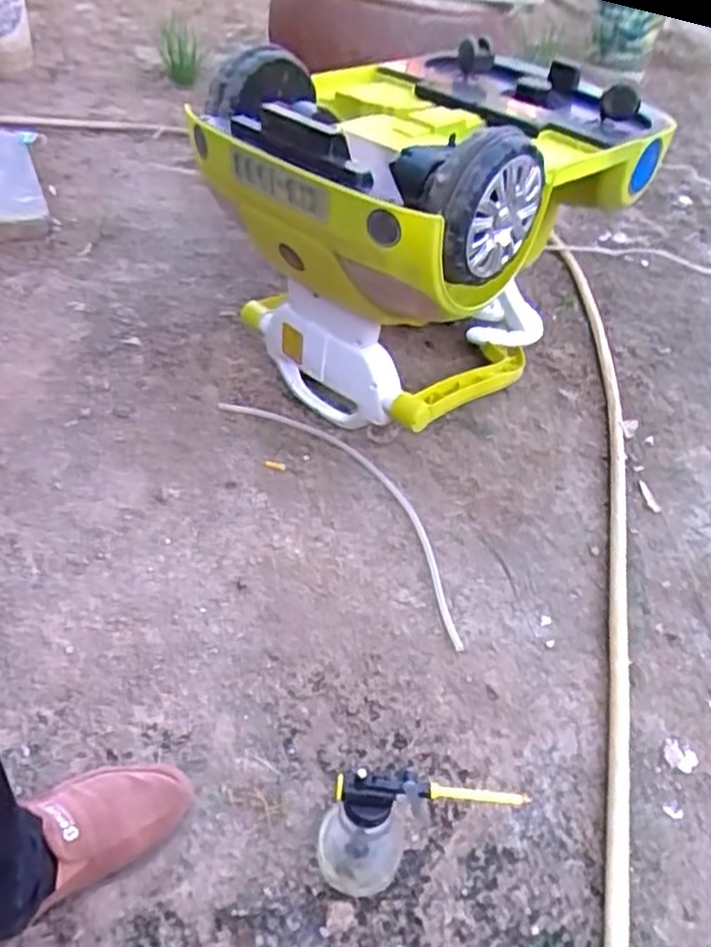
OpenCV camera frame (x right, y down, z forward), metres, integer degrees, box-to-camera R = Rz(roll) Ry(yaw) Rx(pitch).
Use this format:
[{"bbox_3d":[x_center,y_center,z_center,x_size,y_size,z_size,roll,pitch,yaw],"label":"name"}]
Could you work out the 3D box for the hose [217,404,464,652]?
[{"bbox_3d":[0.004,0.035,1.076,0.120,0.011,0.574,-32,61,-27],"label":"hose"}]

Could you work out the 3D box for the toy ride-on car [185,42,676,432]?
[{"bbox_3d":[0.116,-0.357,1.083,0.435,0.494,0.522,35,50,28],"label":"toy ride-on car"}]

